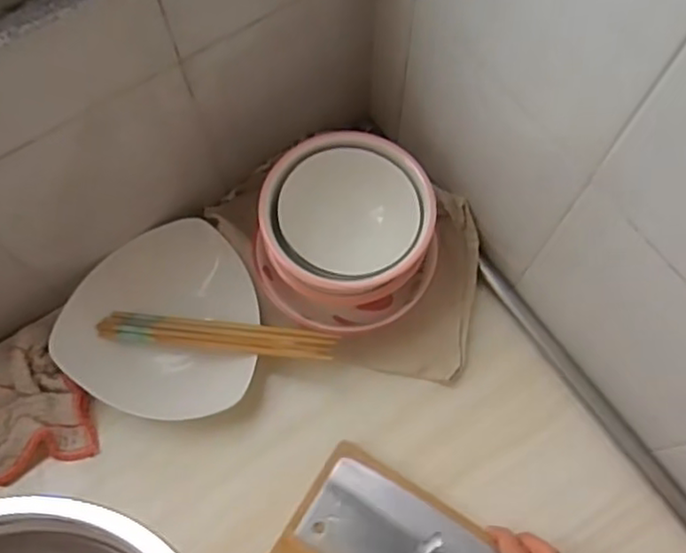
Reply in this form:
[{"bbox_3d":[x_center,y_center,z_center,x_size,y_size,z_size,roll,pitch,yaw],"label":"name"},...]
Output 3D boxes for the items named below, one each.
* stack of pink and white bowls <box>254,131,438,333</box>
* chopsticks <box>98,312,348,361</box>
[{"bbox_3d":[0.006,-0.037,0.632,0.171,0.112,0.152,21,73,9],"label":"stack of pink and white bowls"},{"bbox_3d":[-0.121,0.056,0.651,0.227,0.008,0.027,5,71,3],"label":"chopsticks"}]

